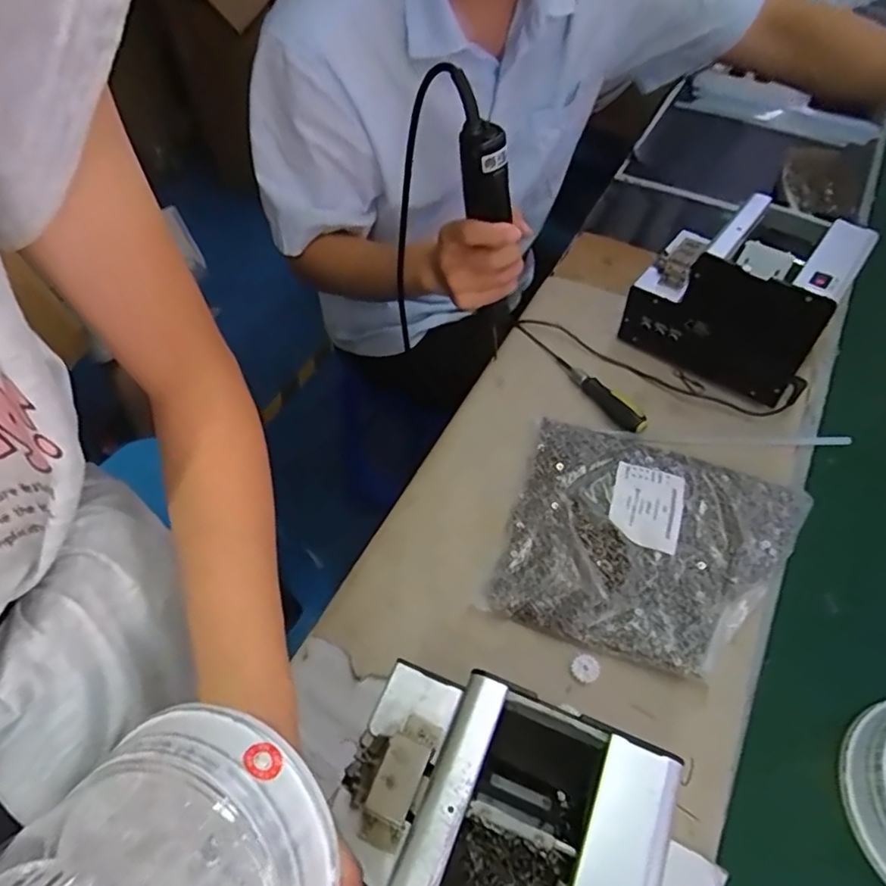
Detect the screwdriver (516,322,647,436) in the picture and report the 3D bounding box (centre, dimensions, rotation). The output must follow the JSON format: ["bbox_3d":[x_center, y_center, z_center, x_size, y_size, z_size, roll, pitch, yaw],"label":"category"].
[{"bbox_3d":[0.147,-0.078,0.650,0.018,0.021,0.197,-29,59,-18],"label":"screwdriver"}]

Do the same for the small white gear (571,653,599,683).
[{"bbox_3d":[0.114,0.181,0.483,0.020,0.007,0.021,0,55,0],"label":"small white gear"}]

